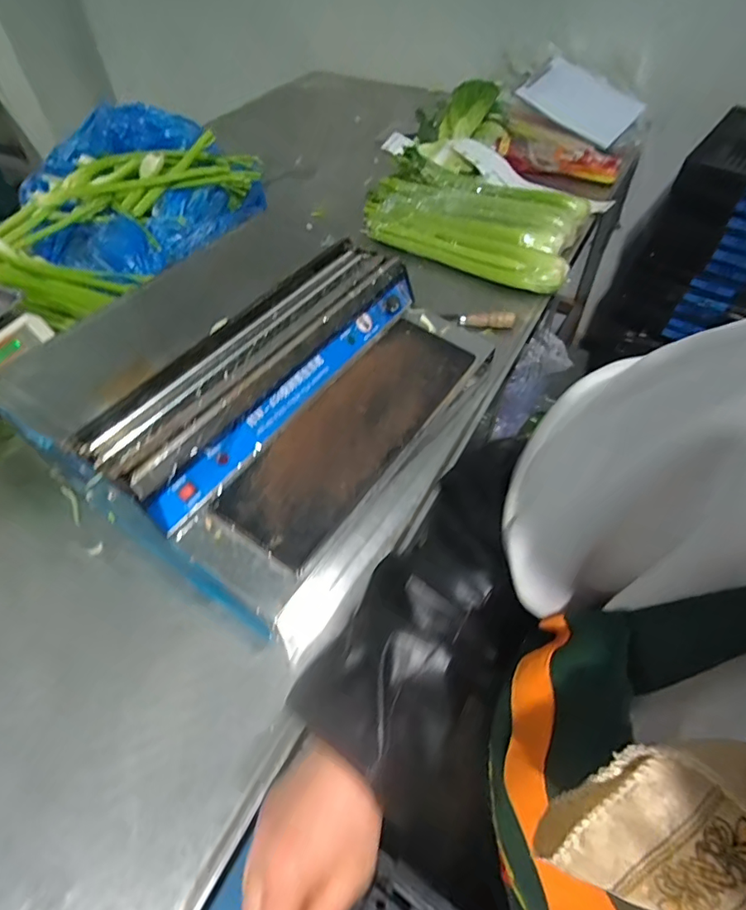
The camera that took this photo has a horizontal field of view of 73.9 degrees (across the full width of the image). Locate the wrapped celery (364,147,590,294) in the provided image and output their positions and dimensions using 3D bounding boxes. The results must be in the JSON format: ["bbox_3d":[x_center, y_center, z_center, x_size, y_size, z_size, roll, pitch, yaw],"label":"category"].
[{"bbox_3d":[0.217,-0.515,1.061,0.466,0.084,0.346,27,57,21],"label":"wrapped celery"}]

